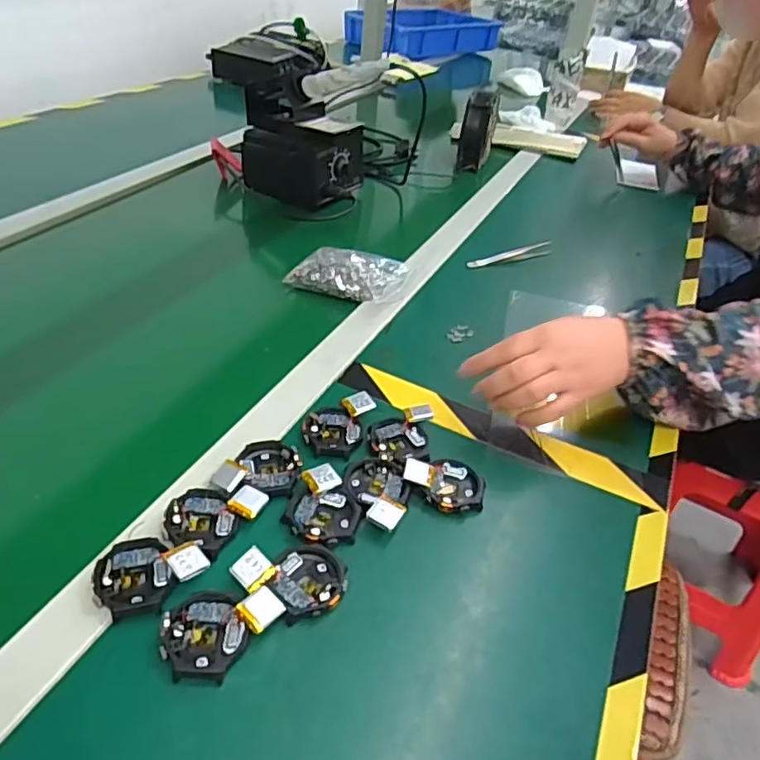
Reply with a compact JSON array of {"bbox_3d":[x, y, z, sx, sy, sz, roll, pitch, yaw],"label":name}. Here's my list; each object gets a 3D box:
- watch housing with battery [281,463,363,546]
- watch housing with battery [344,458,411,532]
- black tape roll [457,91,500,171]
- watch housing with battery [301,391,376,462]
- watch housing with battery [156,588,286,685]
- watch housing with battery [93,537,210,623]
[{"bbox_3d":[-0.038,0.089,0.442,0.049,0.015,0.061,13,38,8],"label":"watch housing with battery"},{"bbox_3d":[-0.002,0.083,0.457,0.046,0.018,0.065,6,37,-1],"label":"watch housing with battery"},{"bbox_3d":[0.173,-0.438,1.073,0.053,0.110,0.094,16,38,11],"label":"black tape roll"},{"bbox_3d":[-0.036,0.037,0.512,0.048,0.016,0.070,14,38,9],"label":"watch housing with battery"},{"bbox_3d":[-0.091,0.146,0.362,0.065,0.012,0.051,0,38,-9],"label":"watch housing with battery"},{"bbox_3d":[-0.146,0.117,0.387,0.054,0.014,0.060,33,44,30],"label":"watch housing with battery"}]

